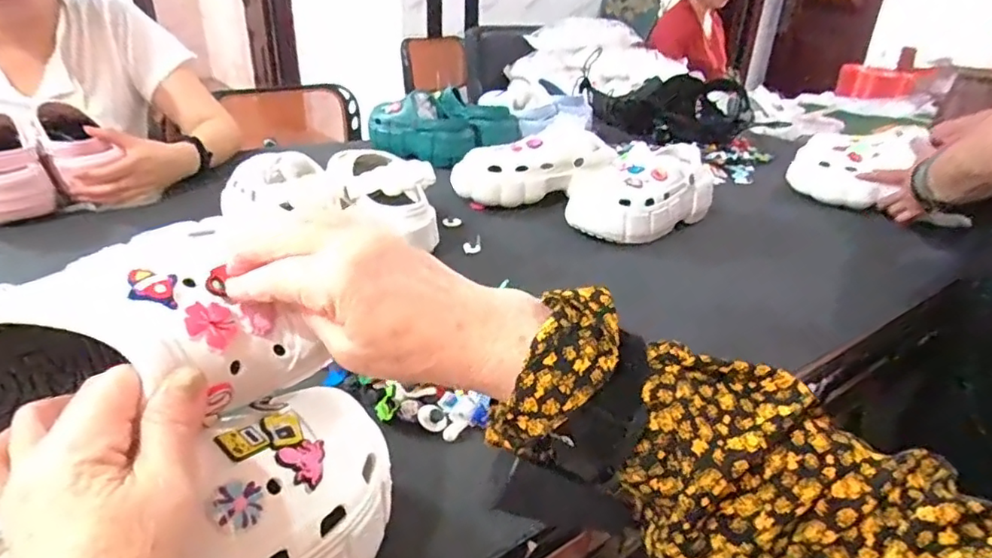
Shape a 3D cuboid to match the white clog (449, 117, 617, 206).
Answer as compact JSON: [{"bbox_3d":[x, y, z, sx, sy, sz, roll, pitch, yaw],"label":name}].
[{"bbox_3d":[0.062,-0.182,0.912,0.261,0.089,0.093,-19,33,-13],"label":"white clog"}]

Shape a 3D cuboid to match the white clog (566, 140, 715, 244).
[{"bbox_3d":[0.211,-0.134,0.857,0.236,0.094,0.134,-22,37,-40],"label":"white clog"}]

